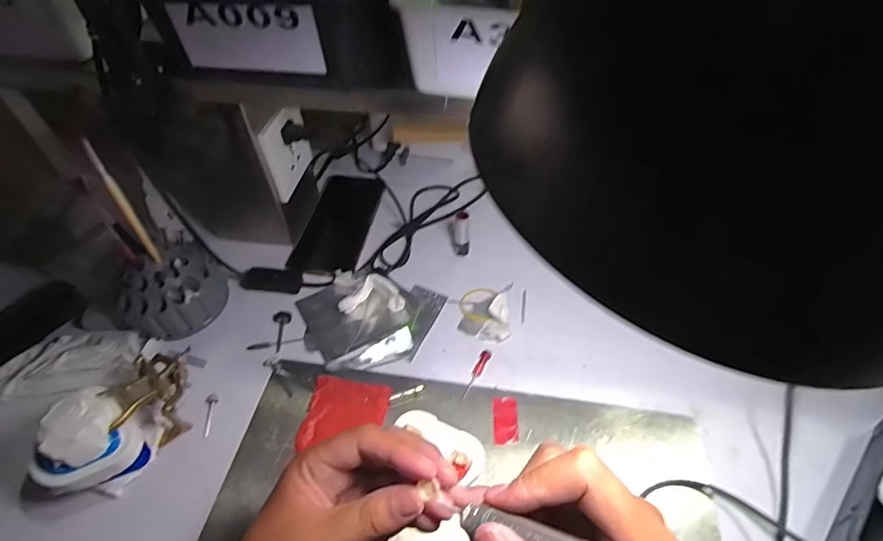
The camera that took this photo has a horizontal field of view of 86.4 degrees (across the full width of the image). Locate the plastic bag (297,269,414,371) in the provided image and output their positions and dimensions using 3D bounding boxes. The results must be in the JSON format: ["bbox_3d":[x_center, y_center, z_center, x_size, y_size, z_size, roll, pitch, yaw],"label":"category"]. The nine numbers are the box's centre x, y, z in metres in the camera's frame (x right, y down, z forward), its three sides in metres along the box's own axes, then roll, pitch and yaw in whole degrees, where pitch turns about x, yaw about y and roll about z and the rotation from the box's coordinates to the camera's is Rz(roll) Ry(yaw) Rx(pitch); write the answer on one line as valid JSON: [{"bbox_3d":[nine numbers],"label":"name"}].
[{"bbox_3d":[-0.089,0.042,0.490,0.113,0.029,0.113,-13,51,-9],"label":"plastic bag"}]

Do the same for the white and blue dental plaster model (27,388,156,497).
[{"bbox_3d":[-0.279,0.146,0.378,0.062,0.076,0.068,30,57,24],"label":"white and blue dental plaster model"}]

